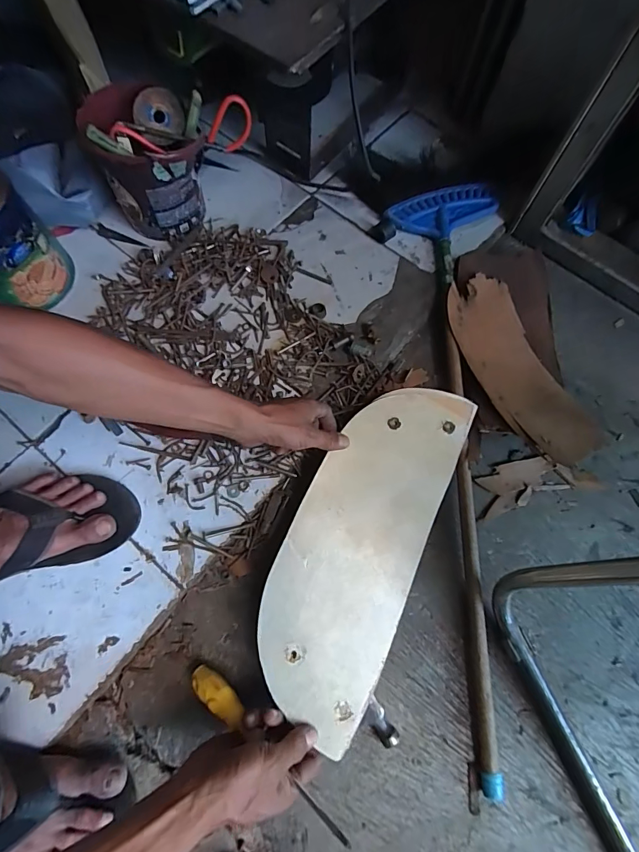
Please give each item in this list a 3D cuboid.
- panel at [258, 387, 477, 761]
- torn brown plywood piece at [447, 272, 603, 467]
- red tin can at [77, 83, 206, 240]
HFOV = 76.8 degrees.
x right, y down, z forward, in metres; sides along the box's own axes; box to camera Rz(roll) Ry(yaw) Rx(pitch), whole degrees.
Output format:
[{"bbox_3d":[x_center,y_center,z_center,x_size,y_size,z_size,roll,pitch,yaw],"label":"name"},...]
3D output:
[{"bbox_3d":[0.053,0.127,0.499,0.155,0.013,0.419,25,73,6],"label":"panel"},{"bbox_3d":[0.292,-0.092,0.601,0.134,0.048,0.312,-19,74,-8],"label":"torn brown plywood piece"},{"bbox_3d":[-0.251,-0.393,0.612,0.147,0.150,0.132,-6,72,-4],"label":"red tin can"}]

